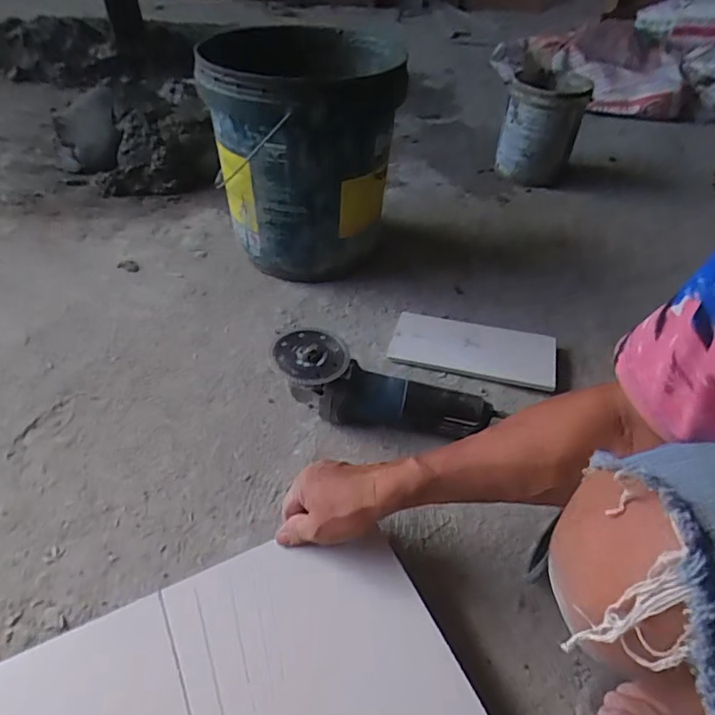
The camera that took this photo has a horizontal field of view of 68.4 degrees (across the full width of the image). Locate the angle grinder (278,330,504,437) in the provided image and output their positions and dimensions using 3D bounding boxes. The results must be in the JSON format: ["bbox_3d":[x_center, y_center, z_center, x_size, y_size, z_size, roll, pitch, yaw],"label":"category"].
[{"bbox_3d":[0.033,0.044,0.676,0.275,0.092,0.082,10,46,5],"label":"angle grinder"}]

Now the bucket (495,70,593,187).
[{"bbox_3d":[0.410,-0.509,1.179,0.156,0.214,0.201,21,47,14],"label":"bucket"}]

